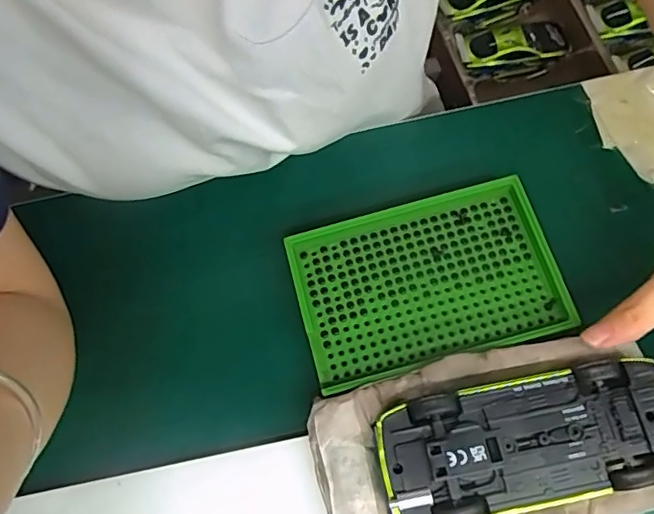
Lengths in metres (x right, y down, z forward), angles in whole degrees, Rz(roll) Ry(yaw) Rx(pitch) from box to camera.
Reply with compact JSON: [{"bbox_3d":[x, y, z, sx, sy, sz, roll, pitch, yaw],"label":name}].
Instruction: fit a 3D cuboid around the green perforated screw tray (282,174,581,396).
[{"bbox_3d":[0.052,0.011,0.309,0.135,0.014,0.093,-16,69,-1],"label":"green perforated screw tray"}]

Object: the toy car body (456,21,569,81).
[{"bbox_3d":[0.208,-0.238,0.640,0.122,0.033,0.069,-12,69,1],"label":"toy car body"}]

